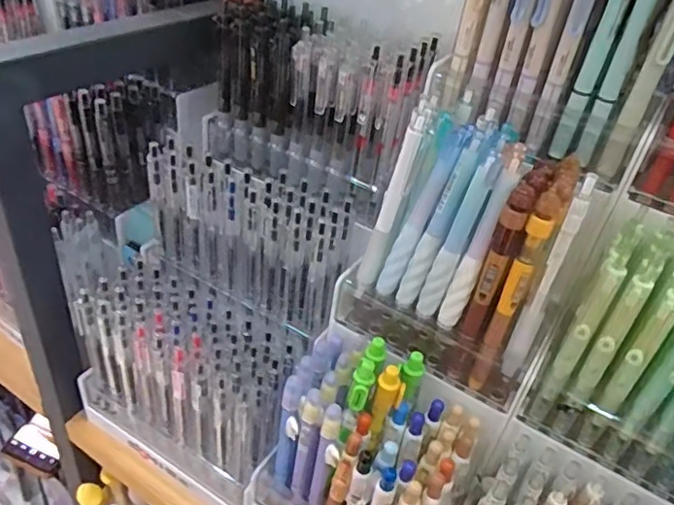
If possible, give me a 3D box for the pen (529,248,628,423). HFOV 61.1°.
[{"bbox_3d":[0.138,0.055,0.331,0.012,0.132,0.010,27,41,23],"label":"pen"}]

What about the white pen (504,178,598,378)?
[{"bbox_3d":[0.120,0.019,0.328,0.012,0.133,0.017,28,41,24],"label":"white pen"}]

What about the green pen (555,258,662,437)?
[{"bbox_3d":[0.150,0.061,0.324,0.013,0.133,0.011,-24,48,-35],"label":"green pen"}]

